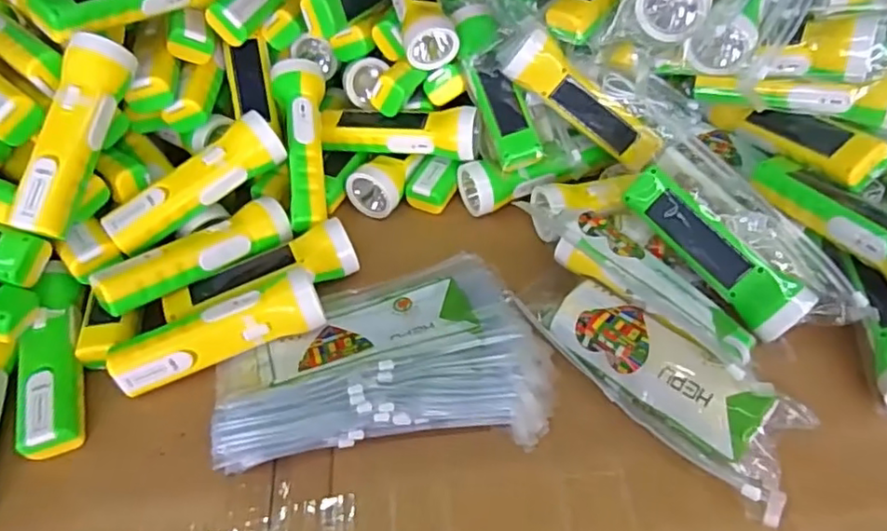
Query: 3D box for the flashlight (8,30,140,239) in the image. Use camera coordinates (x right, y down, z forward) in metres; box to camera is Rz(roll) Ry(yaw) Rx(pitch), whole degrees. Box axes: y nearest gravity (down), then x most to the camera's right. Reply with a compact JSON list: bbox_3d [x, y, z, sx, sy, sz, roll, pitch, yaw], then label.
[{"bbox_3d":[-0.303,-0.107,0.506,0.043,0.045,0.168,13,81,13],"label":"flashlight"}]

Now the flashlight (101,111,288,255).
[{"bbox_3d":[-0.223,-0.073,0.552,0.168,0.042,0.043,-37,56,-11],"label":"flashlight"}]

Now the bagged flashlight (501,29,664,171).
[{"bbox_3d":[0.134,-0.155,0.583,0.170,0.054,0.046,35,52,-12],"label":"bagged flashlight"}]

